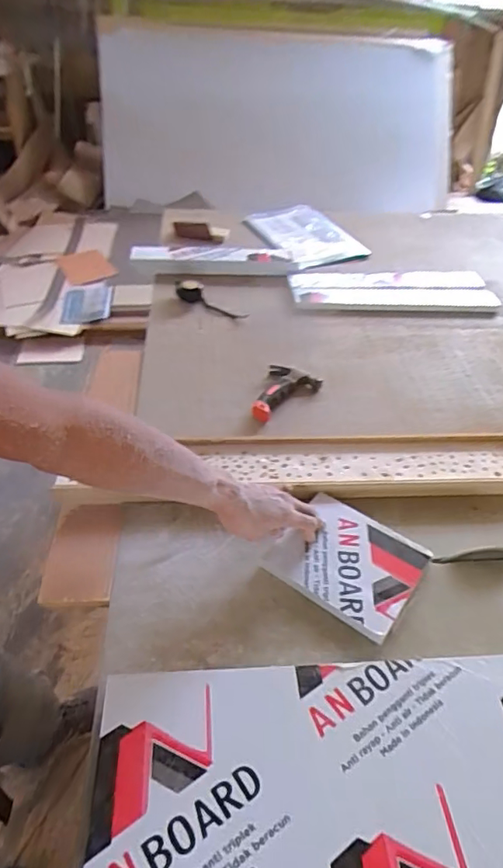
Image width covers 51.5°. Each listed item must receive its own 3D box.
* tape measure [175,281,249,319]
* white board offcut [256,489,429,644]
[{"bbox_3d":[-0.095,-0.313,1.228,0.196,0.043,0.046,30,46,10],"label":"tape measure"},{"bbox_3d":[0.132,0.171,0.712,0.181,0.017,0.159,27,46,24],"label":"white board offcut"}]

